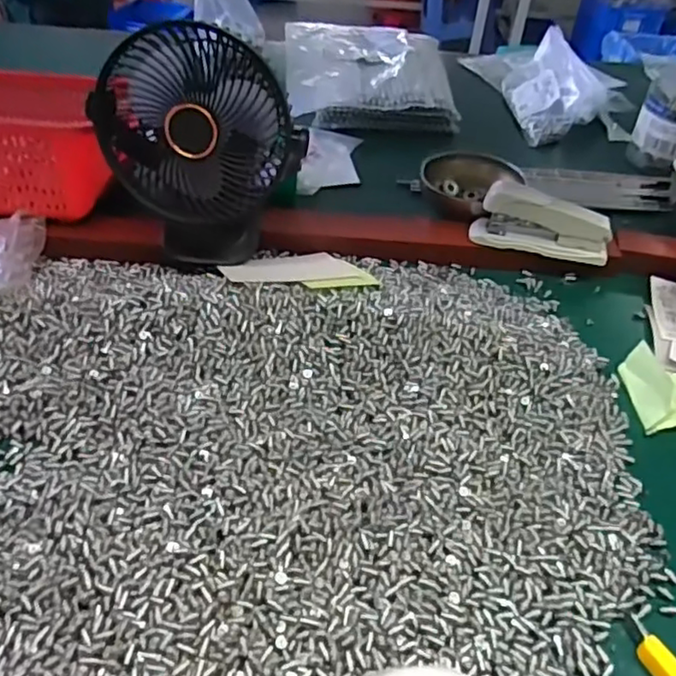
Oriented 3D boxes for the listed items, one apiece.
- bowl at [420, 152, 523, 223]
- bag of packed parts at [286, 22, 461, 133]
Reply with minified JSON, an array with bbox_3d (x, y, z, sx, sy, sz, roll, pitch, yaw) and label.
[{"bbox_3d":[0.136,-0.161,0.676,0.094,0.056,0.094,3,42,-2],"label":"bowl"},{"bbox_3d":[0.041,-0.387,0.926,0.224,0.047,0.285,2,42,-3],"label":"bag of packed parts"}]

